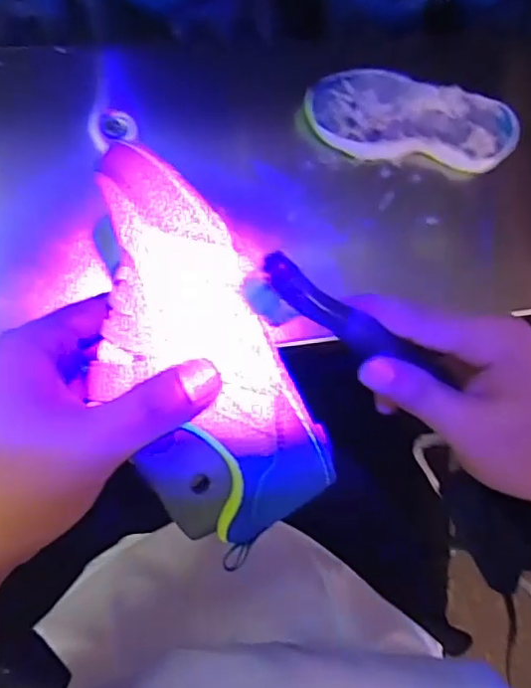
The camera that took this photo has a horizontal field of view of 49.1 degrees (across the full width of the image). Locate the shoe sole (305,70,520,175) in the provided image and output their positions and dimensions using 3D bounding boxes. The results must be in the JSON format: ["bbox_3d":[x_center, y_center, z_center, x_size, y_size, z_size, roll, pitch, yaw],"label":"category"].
[{"bbox_3d":[0.121,-0.183,0.468,0.177,0.035,0.069,4,88,-9],"label":"shoe sole"}]

